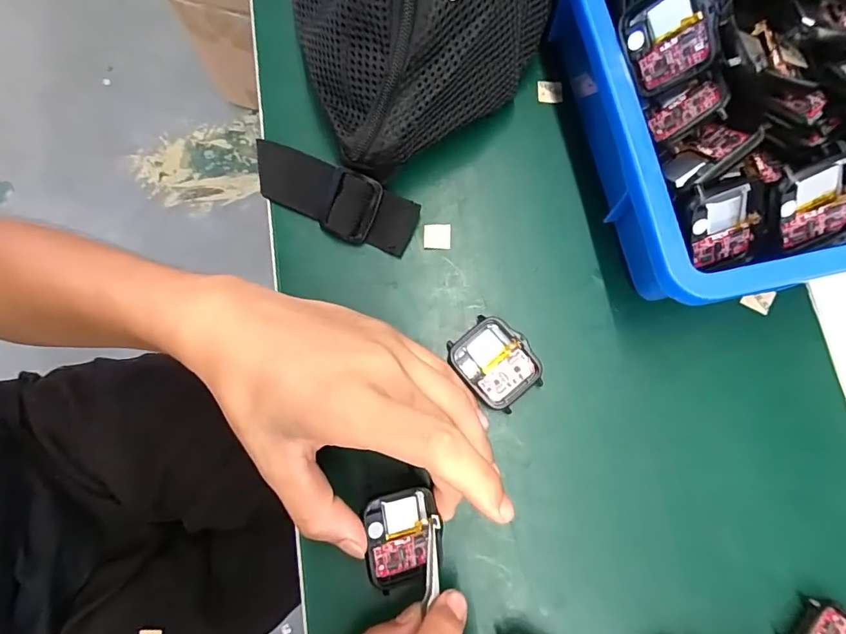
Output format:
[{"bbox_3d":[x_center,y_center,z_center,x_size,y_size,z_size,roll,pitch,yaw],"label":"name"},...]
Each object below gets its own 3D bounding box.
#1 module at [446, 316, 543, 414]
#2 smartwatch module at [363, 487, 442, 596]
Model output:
[{"bbox_3d":[0.039,0.025,0.252,0.037,0.011,0.046,-41,79,-8],"label":"module"},{"bbox_3d":[-0.010,0.107,0.223,0.034,0.014,0.043,-7,77,0],"label":"smartwatch module"}]

